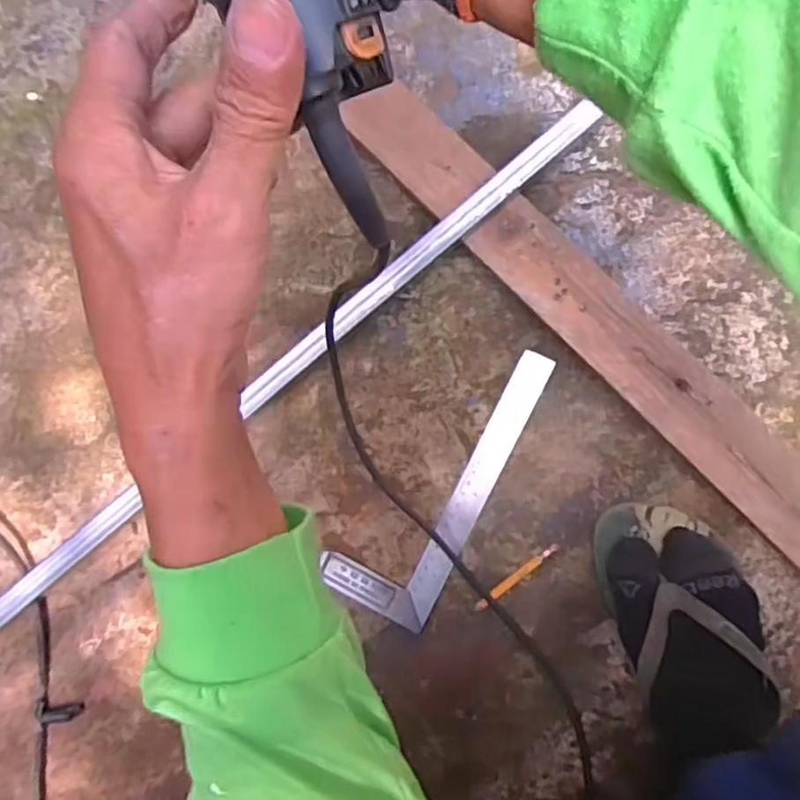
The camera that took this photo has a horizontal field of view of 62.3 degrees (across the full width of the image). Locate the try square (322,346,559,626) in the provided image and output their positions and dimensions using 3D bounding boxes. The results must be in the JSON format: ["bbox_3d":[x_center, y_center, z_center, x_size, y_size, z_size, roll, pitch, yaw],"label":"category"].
[{"bbox_3d":[0.033,0.063,0.554,0.090,0.013,0.251,27,93,7],"label":"try square"}]

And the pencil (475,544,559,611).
[{"bbox_3d":[0.096,0.147,0.545,0.085,0.011,0.009,-39,85,6],"label":"pencil"}]

